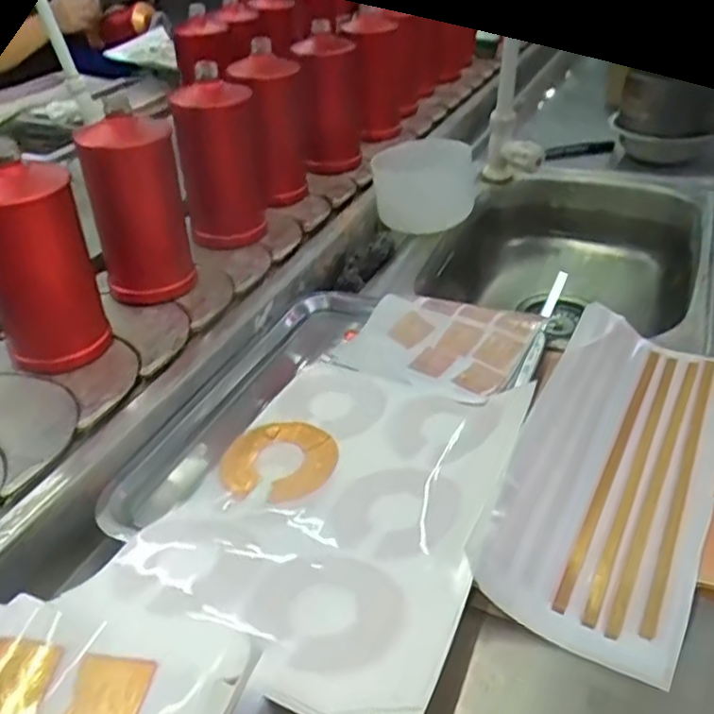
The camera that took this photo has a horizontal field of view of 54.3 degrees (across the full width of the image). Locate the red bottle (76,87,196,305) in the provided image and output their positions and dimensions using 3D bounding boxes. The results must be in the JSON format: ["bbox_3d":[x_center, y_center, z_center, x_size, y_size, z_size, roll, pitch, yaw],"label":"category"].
[{"bbox_3d":[-0.220,-0.154,0.698,0.085,0.179,0.092,-2,36,1],"label":"red bottle"}]

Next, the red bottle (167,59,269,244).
[{"bbox_3d":[-0.160,-0.237,0.810,0.086,0.185,0.106,-8,36,-8],"label":"red bottle"}]

